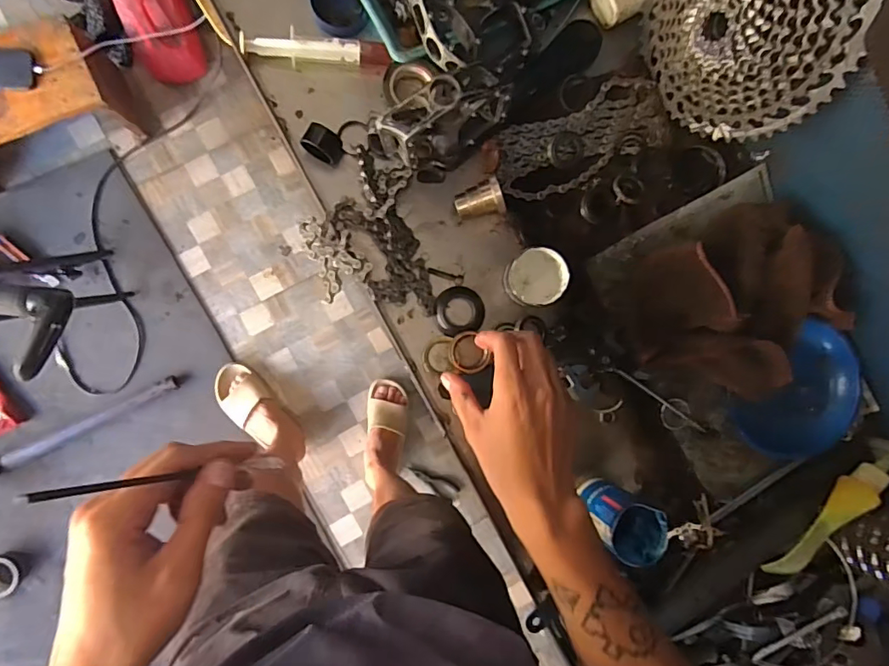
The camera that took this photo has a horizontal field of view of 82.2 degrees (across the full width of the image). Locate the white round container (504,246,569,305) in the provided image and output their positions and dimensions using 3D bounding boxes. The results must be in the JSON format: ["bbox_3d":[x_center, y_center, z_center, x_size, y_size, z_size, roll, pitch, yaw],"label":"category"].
[{"bbox_3d":[0.091,-0.054,0.499,0.053,0.023,0.056,0,90,-8],"label":"white round container"}]

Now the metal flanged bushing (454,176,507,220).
[{"bbox_3d":[0.034,-0.128,0.486,0.046,0.031,0.032,-4,90,-8],"label":"metal flanged bushing"}]

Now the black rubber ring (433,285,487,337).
[{"bbox_3d":[0.015,-0.021,0.504,0.049,0.005,0.049,6,89,-8],"label":"black rubber ring"}]

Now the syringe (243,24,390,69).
[{"bbox_3d":[-0.119,-0.264,0.478,0.135,0.025,0.024,2,89,-8],"label":"syringe"}]

